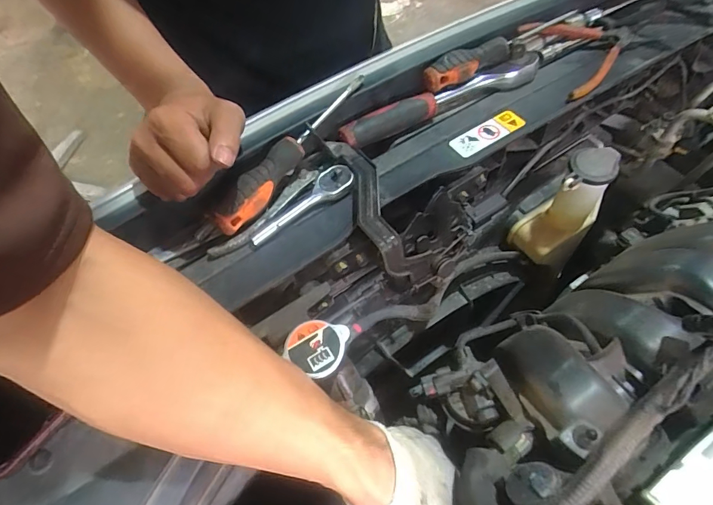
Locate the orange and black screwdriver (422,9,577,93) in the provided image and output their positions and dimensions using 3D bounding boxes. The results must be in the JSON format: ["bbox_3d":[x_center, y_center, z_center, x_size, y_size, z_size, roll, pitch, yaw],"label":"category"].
[{"bbox_3d":[0.151,-0.208,0.456,0.190,0.033,0.025,-28,60,-11],"label":"orange and black screwdriver"}]

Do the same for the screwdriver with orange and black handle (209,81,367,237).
[{"bbox_3d":[-0.058,-0.092,0.399,0.027,0.029,0.192,31,67,22],"label":"screwdriver with orange and black handle"}]

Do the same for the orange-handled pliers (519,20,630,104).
[{"bbox_3d":[0.243,-0.213,0.461,0.115,0.028,0.100,-22,61,-9],"label":"orange-handled pliers"}]

